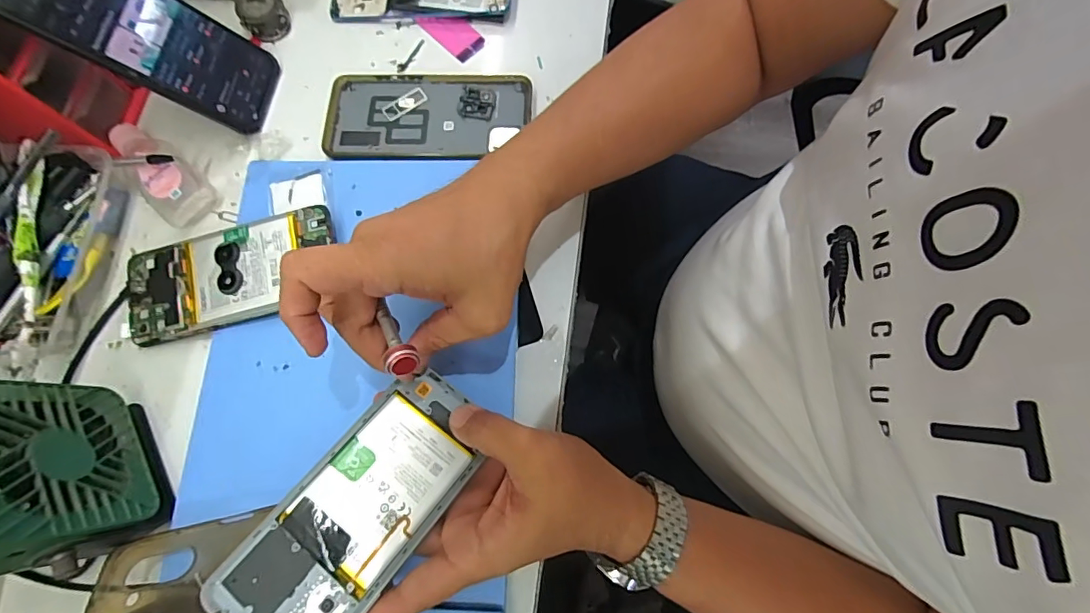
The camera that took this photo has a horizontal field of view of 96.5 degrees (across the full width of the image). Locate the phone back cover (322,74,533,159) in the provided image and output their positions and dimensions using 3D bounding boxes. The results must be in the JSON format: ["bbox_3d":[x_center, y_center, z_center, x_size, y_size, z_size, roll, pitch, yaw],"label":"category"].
[{"bbox_3d":[-0.097,-0.157,0.400,0.167,0.007,0.081,1,74,2],"label":"phone back cover"}]

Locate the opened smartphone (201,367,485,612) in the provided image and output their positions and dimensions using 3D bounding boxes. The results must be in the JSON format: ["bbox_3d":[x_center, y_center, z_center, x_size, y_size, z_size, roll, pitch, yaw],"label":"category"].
[{"bbox_3d":[-0.104,0.112,0.274,0.076,0.005,0.162,32,67,10],"label":"opened smartphone"}]

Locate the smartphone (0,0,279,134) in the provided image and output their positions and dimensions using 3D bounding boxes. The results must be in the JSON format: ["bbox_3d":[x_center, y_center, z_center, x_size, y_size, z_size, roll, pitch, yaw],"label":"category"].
[{"bbox_3d":[-0.296,-0.203,0.363,0.010,0.167,0.076,-6,68,44],"label":"smartphone"}]

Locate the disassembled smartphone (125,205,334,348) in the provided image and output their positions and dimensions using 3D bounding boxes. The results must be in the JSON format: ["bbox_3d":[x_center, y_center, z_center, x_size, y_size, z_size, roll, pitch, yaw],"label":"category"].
[{"bbox_3d":[-0.233,-0.023,0.356,0.161,0.008,0.072,-14,79,6],"label":"disassembled smartphone"}]

